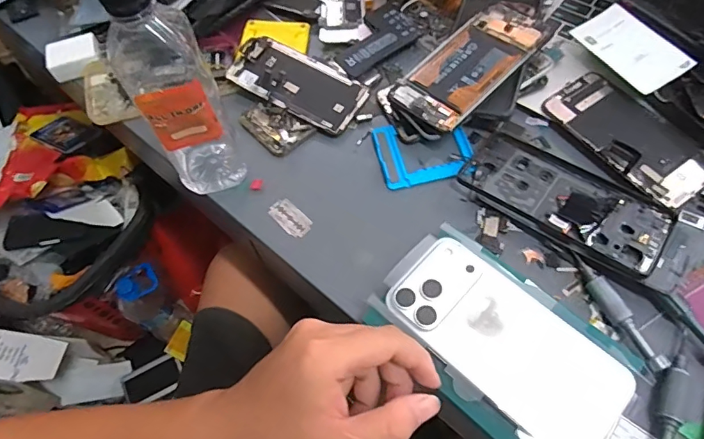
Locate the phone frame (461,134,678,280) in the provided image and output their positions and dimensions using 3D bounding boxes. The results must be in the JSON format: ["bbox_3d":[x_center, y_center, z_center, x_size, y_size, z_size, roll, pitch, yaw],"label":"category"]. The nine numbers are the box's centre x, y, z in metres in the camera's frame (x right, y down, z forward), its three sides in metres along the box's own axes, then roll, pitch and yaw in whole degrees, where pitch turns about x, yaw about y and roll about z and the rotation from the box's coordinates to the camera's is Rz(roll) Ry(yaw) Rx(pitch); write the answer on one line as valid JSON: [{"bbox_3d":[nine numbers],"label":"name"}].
[{"bbox_3d":[0.177,-0.021,0.393,0.160,0.015,0.075,35,68,21],"label":"phone frame"}]

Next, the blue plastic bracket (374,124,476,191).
[{"bbox_3d":[0.065,-0.063,0.432,0.085,0.010,0.067,-7,60,0],"label":"blue plastic bracket"}]

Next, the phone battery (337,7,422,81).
[{"bbox_3d":[0.028,-0.181,0.487,0.045,0.007,0.096,43,73,12],"label":"phone battery"}]

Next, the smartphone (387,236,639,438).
[{"bbox_3d":[0.105,0.081,0.323,0.159,0.005,0.076,40,73,22],"label":"smartphone"}]

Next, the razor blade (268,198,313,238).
[{"bbox_3d":[-0.054,-0.002,0.414,0.023,0.004,0.042,-38,67,-26],"label":"razor blade"}]

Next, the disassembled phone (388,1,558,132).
[{"bbox_3d":[0.112,-0.146,0.439,0.155,0.005,0.074,-42,64,-12],"label":"disassembled phone"}]

